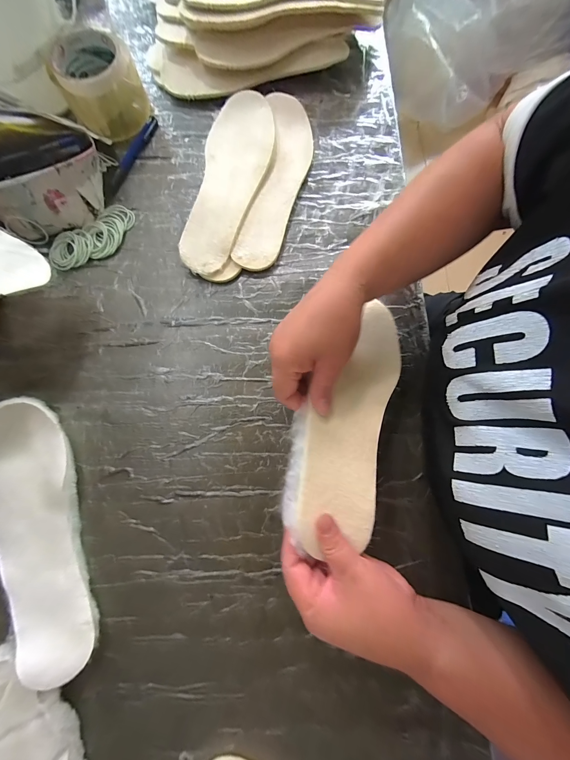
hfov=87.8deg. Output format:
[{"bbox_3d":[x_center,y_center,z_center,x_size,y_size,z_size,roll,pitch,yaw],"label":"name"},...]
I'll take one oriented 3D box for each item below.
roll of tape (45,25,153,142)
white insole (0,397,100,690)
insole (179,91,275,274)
[{"bbox_3d":[-0.239,-0.382,0.394,0.102,0.080,0.084,-30,80,-6],"label":"roll of tape"},{"bbox_3d":[-0.257,0.154,0.305,0.097,0.037,0.273,-25,79,-5],"label":"white insole"},{"bbox_3d":[-0.072,-0.269,0.396,0.084,0.010,0.273,10,79,3],"label":"insole"}]

